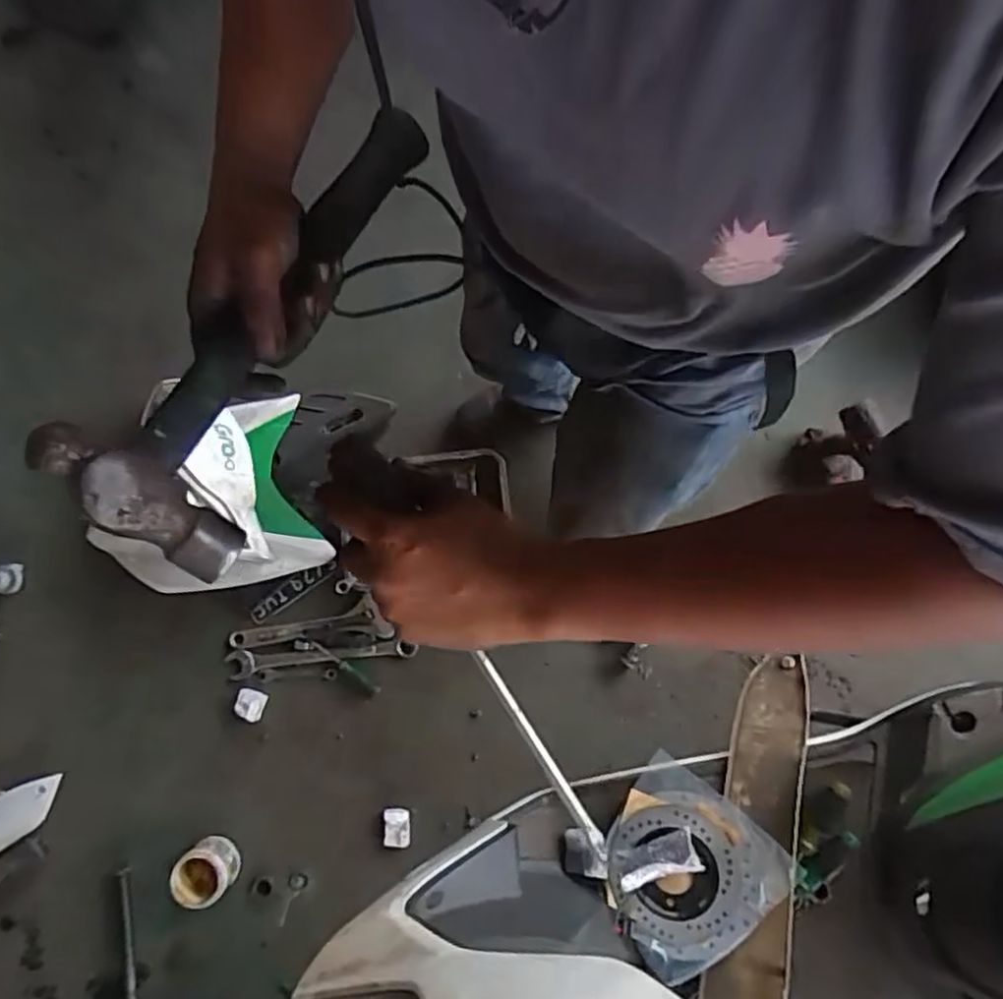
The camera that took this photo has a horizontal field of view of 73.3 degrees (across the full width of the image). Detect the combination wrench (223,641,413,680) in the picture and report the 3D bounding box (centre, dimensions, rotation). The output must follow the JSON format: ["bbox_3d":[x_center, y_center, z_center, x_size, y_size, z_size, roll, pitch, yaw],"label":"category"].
[{"bbox_3d":[-0.371,0.331,1.392,0.387,0.022,0.056,-3,84,1],"label":"combination wrench"}]

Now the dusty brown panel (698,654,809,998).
[{"bbox_3d":[0.357,0.475,0.938,0.102,0.024,0.505,5,76,24],"label":"dusty brown panel"}]

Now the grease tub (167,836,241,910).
[{"bbox_3d":[-0.584,0.735,1.328,0.118,0.063,0.109,0,84,1],"label":"grease tub"}]

